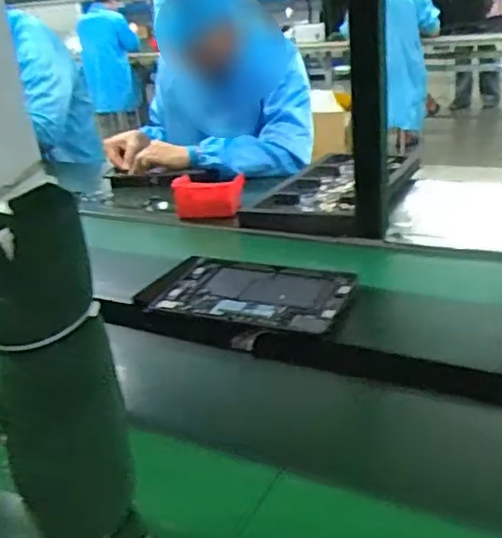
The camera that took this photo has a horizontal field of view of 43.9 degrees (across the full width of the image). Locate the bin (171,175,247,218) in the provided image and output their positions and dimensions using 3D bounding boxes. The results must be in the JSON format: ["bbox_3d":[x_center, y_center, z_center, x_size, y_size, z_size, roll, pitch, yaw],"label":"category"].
[{"bbox_3d":[-0.076,-0.134,1.155,0.120,0.072,0.103,-2,26,8],"label":"bin"}]

